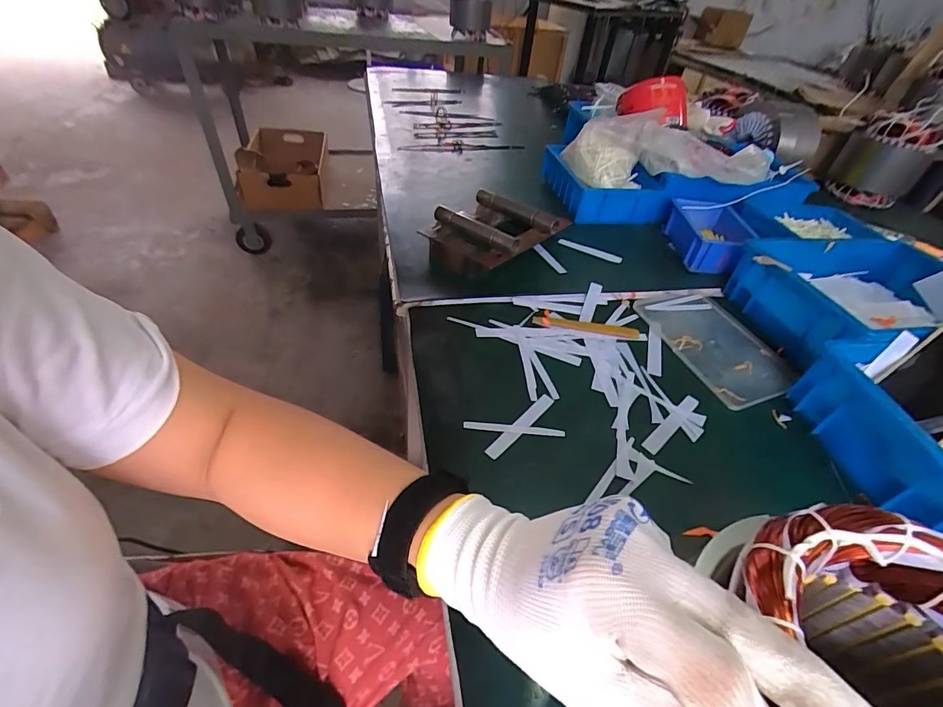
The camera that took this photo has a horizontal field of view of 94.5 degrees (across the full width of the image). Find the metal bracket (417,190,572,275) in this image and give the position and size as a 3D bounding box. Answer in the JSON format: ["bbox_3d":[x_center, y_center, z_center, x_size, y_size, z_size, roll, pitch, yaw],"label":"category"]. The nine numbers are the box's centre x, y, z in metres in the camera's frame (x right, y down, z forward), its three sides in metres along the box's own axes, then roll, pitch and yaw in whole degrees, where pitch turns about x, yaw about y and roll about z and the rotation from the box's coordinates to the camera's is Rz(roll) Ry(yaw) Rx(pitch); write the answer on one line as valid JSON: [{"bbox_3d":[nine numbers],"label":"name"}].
[{"bbox_3d":[0.025,-0.168,0.621,0.139,0.055,0.175,33,51,25],"label":"metal bracket"}]

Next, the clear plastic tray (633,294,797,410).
[{"bbox_3d":[0.299,-0.014,0.539,0.122,0.010,0.180,-14,48,-19],"label":"clear plastic tray"}]

